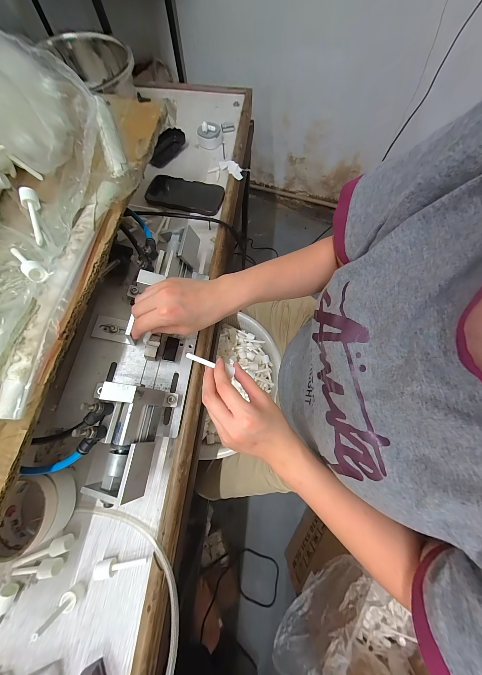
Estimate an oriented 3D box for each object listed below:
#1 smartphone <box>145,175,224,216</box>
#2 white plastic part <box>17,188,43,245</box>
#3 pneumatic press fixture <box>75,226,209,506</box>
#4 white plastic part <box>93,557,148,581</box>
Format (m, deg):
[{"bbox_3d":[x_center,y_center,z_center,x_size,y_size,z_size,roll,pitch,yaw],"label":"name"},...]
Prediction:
[{"bbox_3d":[-0.127,-0.321,0.497,0.172,0.011,0.085,13,72,4],"label":"smartphone"},{"bbox_3d":[-0.267,-0.156,0.285,0.016,0.018,0.081,-21,73,-7],"label":"white plastic part"},{"bbox_3d":[-0.145,0.004,0.327,0.127,0.099,0.379,4,71,1],"label":"pneumatic press fixture"},{"bbox_3d":[-0.153,0.294,0.286,0.065,0.014,0.015,-5,71,-2],"label":"white plastic part"}]

